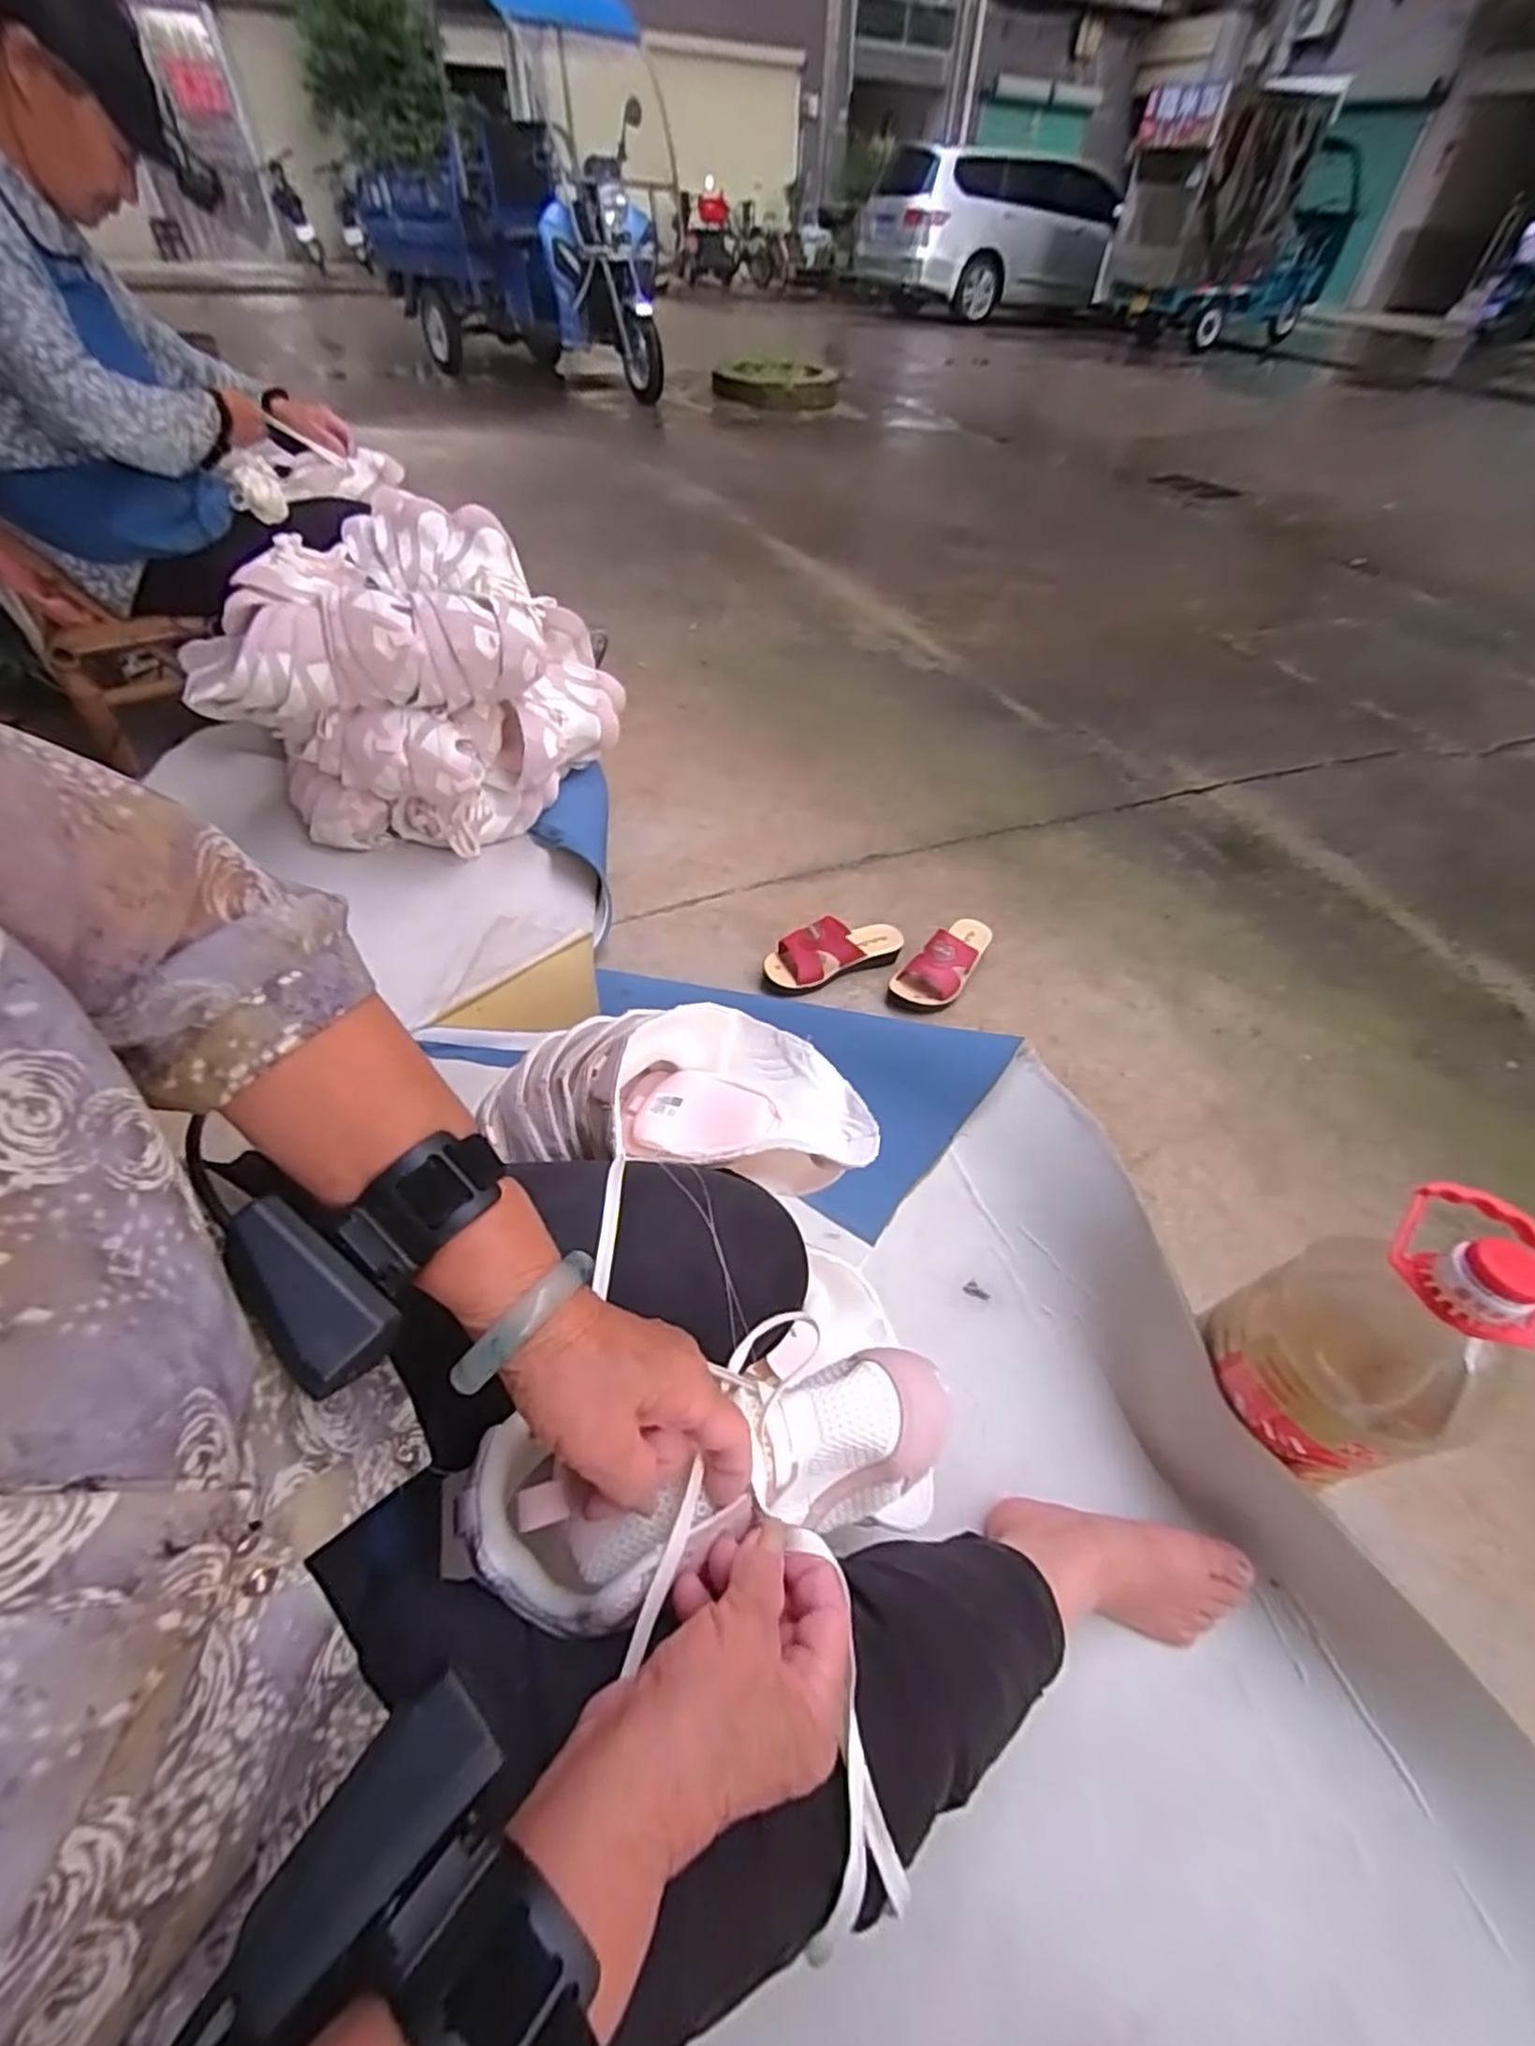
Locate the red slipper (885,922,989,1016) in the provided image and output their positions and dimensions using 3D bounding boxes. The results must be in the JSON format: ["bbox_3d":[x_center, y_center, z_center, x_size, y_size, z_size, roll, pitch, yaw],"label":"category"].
[{"bbox_3d":[0.274,-0.096,1.083,0.080,0.077,0.213,37,54,25],"label":"red slipper"}]

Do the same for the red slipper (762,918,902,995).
[{"bbox_3d":[0.101,-0.110,1.072,0.220,0.069,0.079,-15,51,-20],"label":"red slipper"}]

